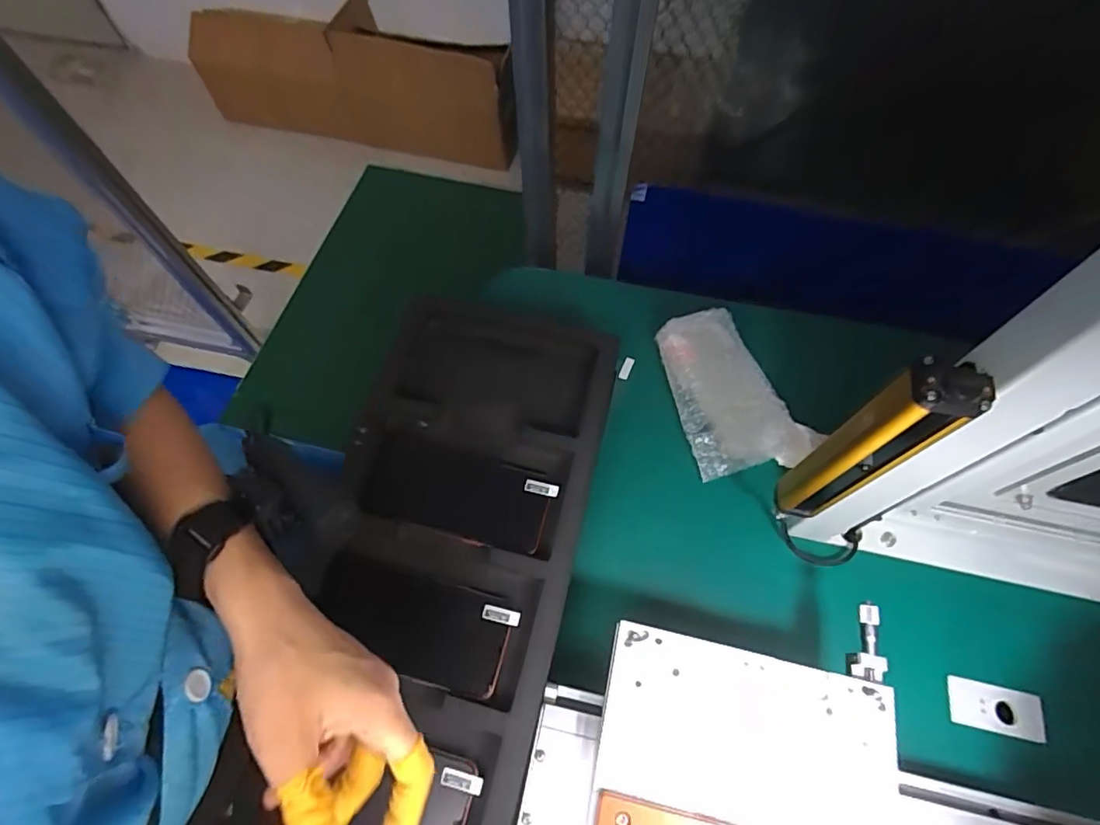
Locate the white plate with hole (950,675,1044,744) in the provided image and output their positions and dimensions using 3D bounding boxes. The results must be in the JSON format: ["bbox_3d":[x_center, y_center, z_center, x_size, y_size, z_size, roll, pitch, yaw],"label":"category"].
[{"bbox_3d":[0.396,0.264,0.488,0.073,0.011,0.039,12,67,5],"label":"white plate with hole"}]

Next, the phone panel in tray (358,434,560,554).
[{"bbox_3d":[-0.082,0.072,0.492,0.161,0.013,0.076,14,68,5],"label":"phone panel in tray"}]

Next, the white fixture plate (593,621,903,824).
[{"bbox_3d":[0.140,0.225,0.382,0.201,0.016,0.108,12,68,5],"label":"white fixture plate"}]

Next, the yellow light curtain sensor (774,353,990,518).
[{"bbox_3d":[0.199,0.027,0.355,0.032,0.200,0.041,-21,69,-9],"label":"yellow light curtain sensor"}]

